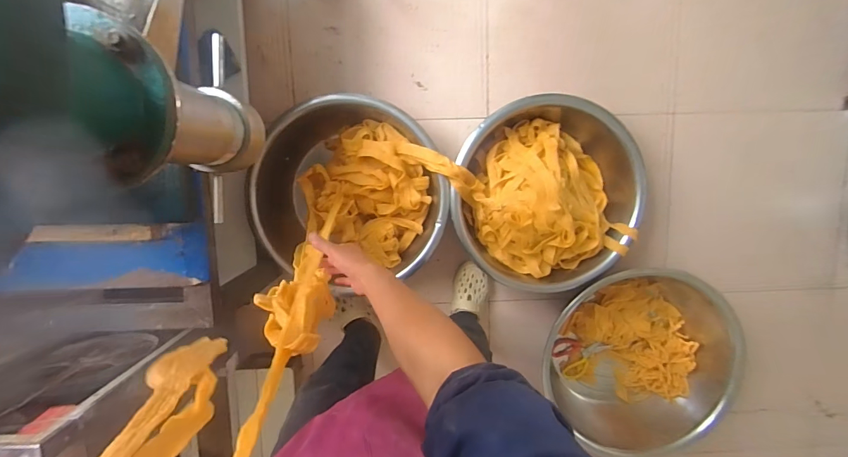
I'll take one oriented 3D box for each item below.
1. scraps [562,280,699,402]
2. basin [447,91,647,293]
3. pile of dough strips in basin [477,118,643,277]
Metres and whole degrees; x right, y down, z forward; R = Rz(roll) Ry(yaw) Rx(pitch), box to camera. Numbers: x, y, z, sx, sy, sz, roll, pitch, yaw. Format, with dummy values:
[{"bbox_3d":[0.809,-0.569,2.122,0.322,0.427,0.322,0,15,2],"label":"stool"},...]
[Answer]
[{"bbox_3d":[0.677,0.362,1.285,0.371,0.112,0.372,0,98,-2],"label":"scraps"},{"bbox_3d":[0.362,-0.105,1.151,0.548,0.206,0.522,0,98,-2],"label":"basin"},{"bbox_3d":[0.352,-0.085,1.131,0.389,0.169,0.426,0,98,-2],"label":"pile of dough strips in basin"}]

